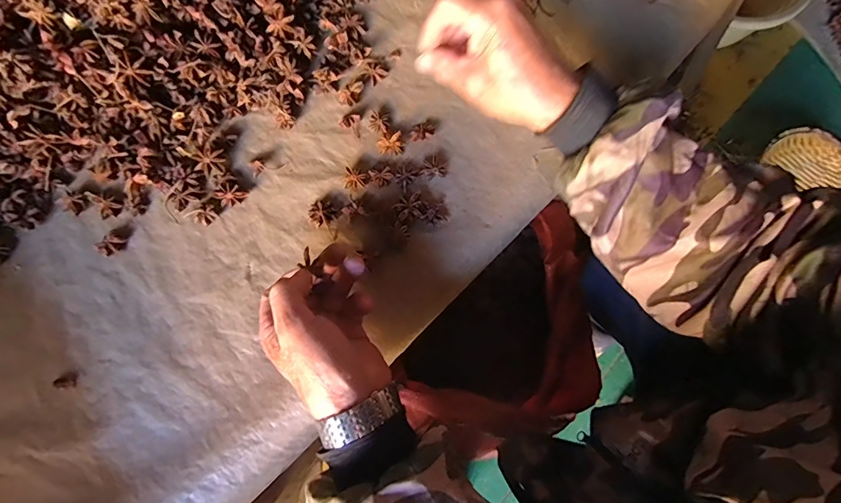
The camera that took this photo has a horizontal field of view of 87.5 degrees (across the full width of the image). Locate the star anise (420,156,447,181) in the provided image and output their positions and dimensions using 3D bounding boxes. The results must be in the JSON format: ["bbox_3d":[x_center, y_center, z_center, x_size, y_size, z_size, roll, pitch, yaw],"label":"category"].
[{"bbox_3d":[0.013,-0.078,0.413,0.023,0.014,0.019,10,73,4],"label":"star anise"}]

